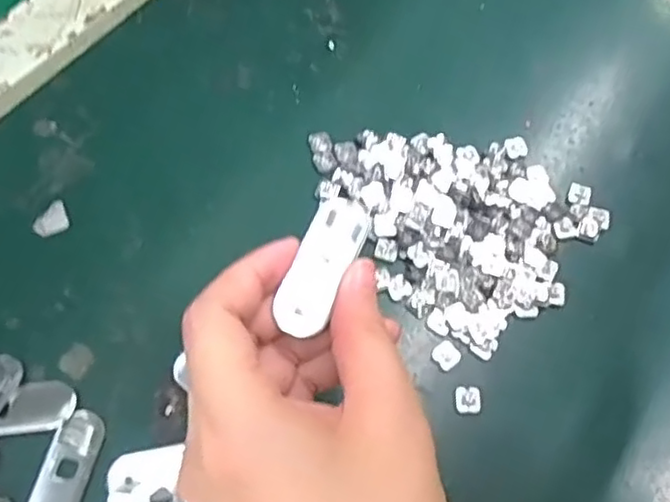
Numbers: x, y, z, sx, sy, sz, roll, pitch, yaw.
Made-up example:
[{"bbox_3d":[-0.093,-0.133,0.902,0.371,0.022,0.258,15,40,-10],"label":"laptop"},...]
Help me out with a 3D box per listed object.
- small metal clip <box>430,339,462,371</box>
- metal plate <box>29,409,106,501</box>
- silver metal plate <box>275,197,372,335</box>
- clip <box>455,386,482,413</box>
[{"bbox_3d":[0.048,0.044,0.279,0.011,0.004,0.011,-38,72,-18],"label":"small metal clip"},{"bbox_3d":[-0.104,0.087,0.253,0.019,0.004,0.050,12,65,3],"label":"metal plate"},{"bbox_3d":[-0.004,0.004,0.220,0.019,0.004,0.050,22,68,8],"label":"silver metal plate"},{"bbox_3d":[0.055,0.061,0.271,0.010,0.004,0.011,1,65,-2],"label":"clip"}]

